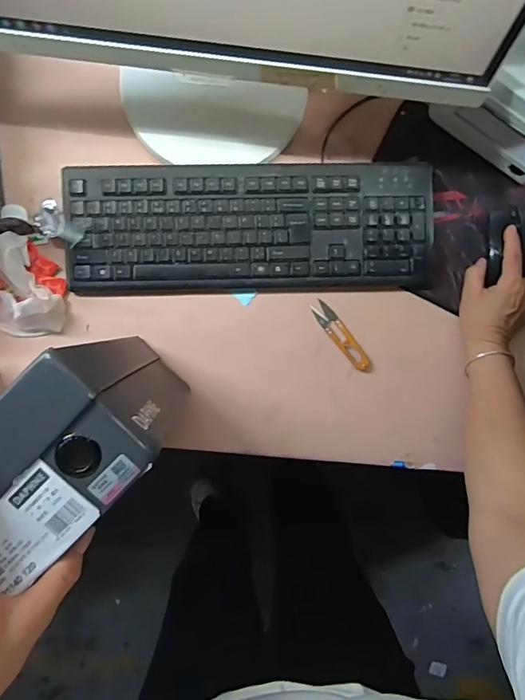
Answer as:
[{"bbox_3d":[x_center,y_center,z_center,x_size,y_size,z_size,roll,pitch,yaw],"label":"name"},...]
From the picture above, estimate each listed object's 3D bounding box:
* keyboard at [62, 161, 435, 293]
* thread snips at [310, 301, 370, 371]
[{"bbox_3d":[-0.012,-0.150,0.558,0.434,0.026,0.151,-1,91,-1],"label":"keyboard"},{"bbox_3d":[0.100,-0.018,0.572,0.023,0.008,0.101,-38,91,0],"label":"thread snips"}]

